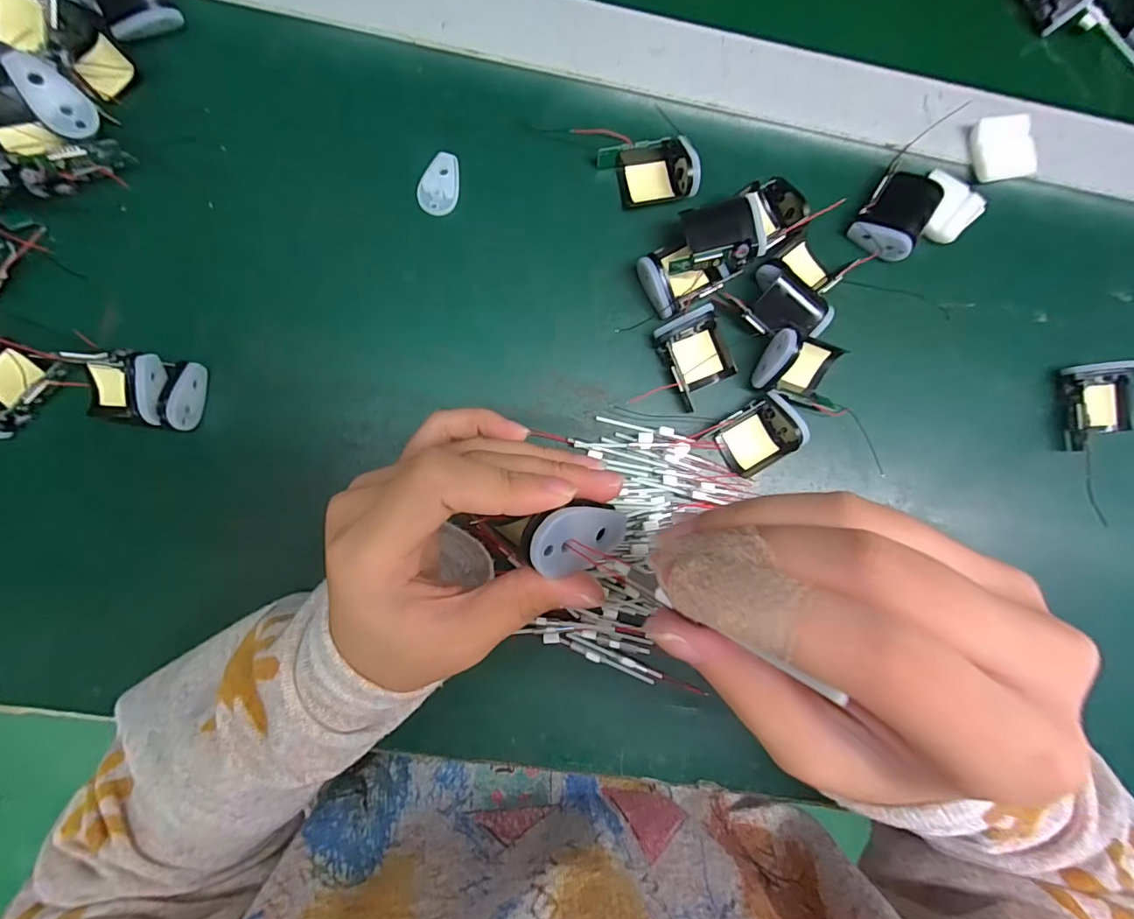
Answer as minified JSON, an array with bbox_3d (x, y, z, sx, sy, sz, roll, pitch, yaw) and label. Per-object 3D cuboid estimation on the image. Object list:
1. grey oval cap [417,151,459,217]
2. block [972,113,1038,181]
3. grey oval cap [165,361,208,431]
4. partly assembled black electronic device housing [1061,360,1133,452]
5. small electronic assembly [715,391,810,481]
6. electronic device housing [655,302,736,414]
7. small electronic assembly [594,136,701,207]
[{"bbox_3d":[-0.074,-0.158,0.286,0.021,0.004,0.035,6,88,-5],"label":"grey oval cap"},{"bbox_3d":[0.267,-0.189,0.300,0.034,0.009,0.034,-9,89,-5],"label":"block"},{"bbox_3d":[-0.200,-0.033,0.264,0.005,0.017,0.036,3,76,19],"label":"grey oval cap"},{"bbox_3d":[0.327,-0.033,0.305,0.038,0.022,0.050,-8,89,-5],"label":"partly assembled black electronic device housing"},{"bbox_3d":[0.114,-0.015,0.287,0.048,0.022,0.035,-36,92,-5],"label":"small electronic assembly"},{"bbox_3d":[0.076,-0.059,0.286,0.037,0.019,0.048,-23,91,-5],"label":"electronic device housing"},{"bbox_3d":[0.047,-0.165,0.285,0.049,0.021,0.034,-13,90,-5],"label":"small electronic assembly"}]

